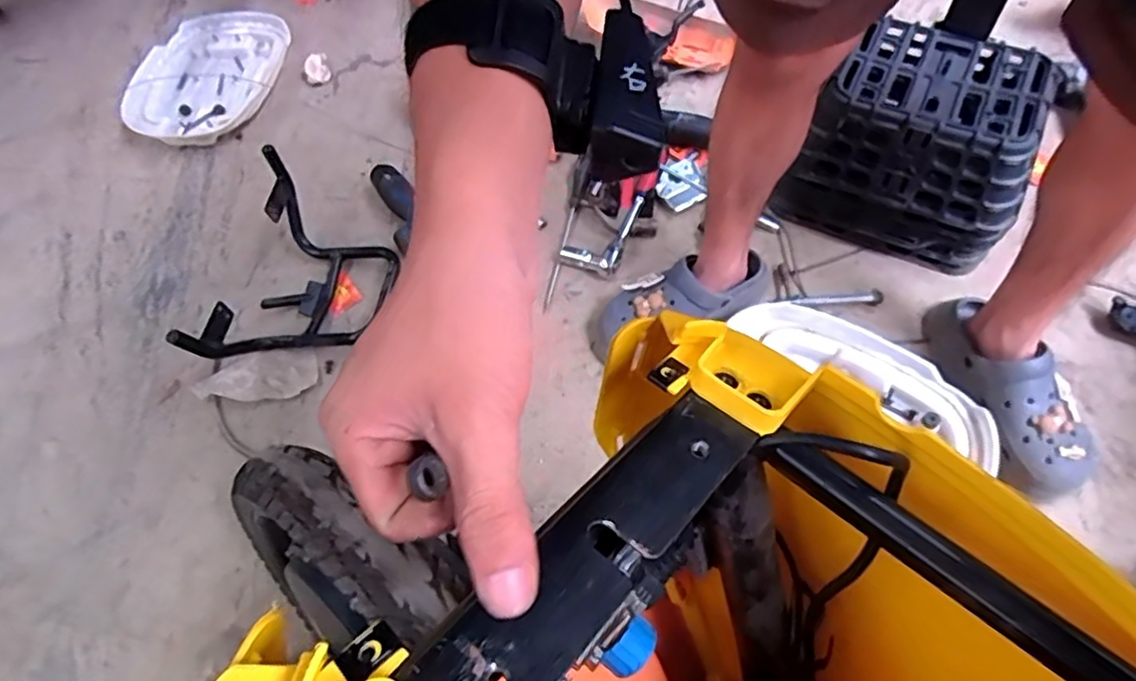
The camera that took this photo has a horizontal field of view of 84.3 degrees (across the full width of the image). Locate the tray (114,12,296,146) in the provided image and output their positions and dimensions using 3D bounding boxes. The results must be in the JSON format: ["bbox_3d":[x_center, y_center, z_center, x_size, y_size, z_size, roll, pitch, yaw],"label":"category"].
[{"bbox_3d":[-0.702,-0.527,1.230,0.281,0.046,0.370,5,61,7],"label":"tray"}]

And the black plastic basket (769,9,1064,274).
[{"bbox_3d":[0.488,-0.271,0.887,0.283,0.214,0.208,24,64,17],"label":"black plastic basket"}]

